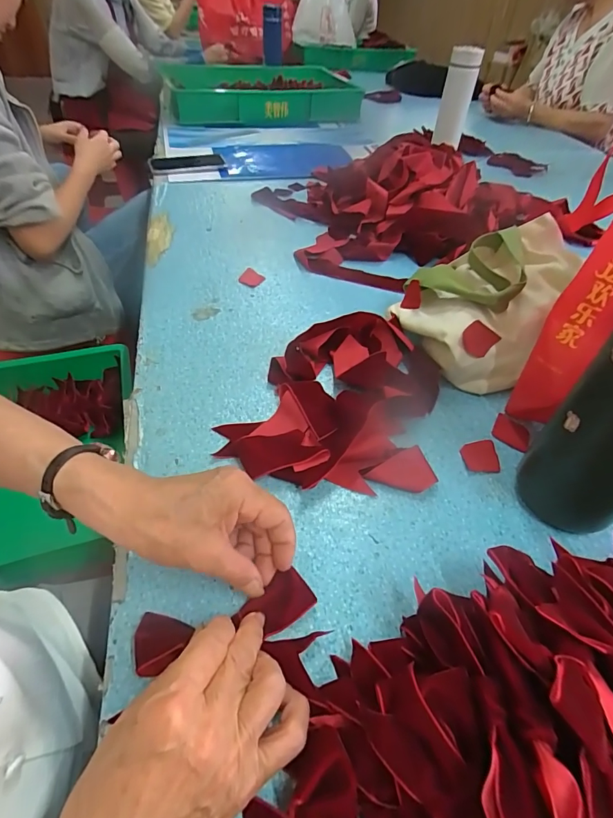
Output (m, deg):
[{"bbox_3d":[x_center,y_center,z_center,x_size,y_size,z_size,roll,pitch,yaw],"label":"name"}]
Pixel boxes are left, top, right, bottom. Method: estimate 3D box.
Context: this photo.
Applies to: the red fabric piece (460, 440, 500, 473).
[{"bbox_3d":[0.167,0.045,0.396,0.035,0.004,0.035,0,47,-4],"label":"red fabric piece"}]

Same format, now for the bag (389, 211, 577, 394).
[{"bbox_3d":[0.204,-0.134,0.490,0.165,0.099,0.218,28,51,21],"label":"bag"}]

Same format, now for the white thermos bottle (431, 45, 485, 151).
[{"bbox_3d":[0.334,-0.690,0.925,0.065,0.174,0.062,18,48,12],"label":"white thermos bottle"}]

